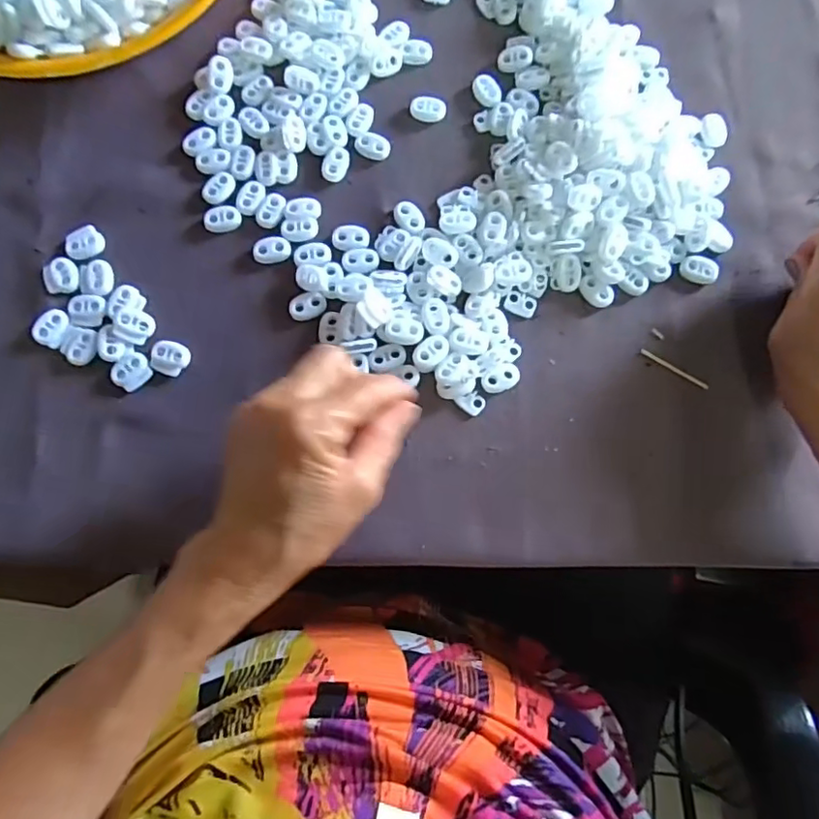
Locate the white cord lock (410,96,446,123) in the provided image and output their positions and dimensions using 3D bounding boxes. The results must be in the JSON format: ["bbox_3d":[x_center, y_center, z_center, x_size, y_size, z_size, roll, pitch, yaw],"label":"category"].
[{"bbox_3d":[0.012,-0.193,0.385,0.022,0.006,0.017,3,78,0],"label":"white cord lock"}]

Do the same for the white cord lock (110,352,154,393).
[{"bbox_3d":[-0.161,-0.022,0.348,0.021,0.004,0.018,-40,81,-8],"label":"white cord lock"}]

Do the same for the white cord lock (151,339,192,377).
[{"bbox_3d":[-0.140,-0.030,0.351,0.022,0.004,0.020,25,79,5],"label":"white cord lock"}]

